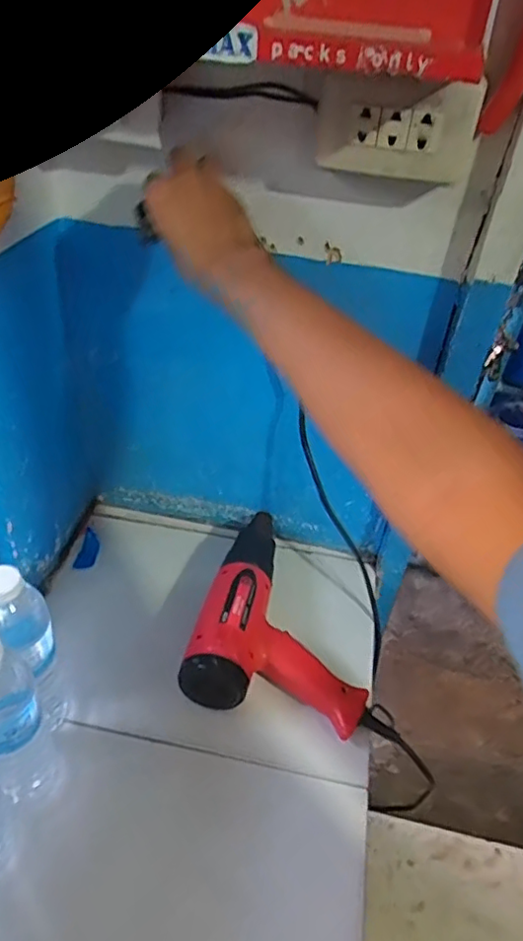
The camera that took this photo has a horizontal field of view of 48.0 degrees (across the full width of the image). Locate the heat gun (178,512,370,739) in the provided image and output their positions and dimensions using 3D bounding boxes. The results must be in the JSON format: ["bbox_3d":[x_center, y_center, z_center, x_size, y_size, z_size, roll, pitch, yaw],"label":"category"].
[{"bbox_3d":[0.037,0.159,0.670,0.188,0.076,0.267,13,39,7],"label":"heat gun"}]

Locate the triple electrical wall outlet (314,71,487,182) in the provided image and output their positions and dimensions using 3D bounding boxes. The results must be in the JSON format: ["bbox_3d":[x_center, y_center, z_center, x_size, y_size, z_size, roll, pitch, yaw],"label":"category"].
[{"bbox_3d":[0.105,-0.266,0.455,0.119,0.067,0.026,9,39,2],"label":"triple electrical wall outlet"}]

